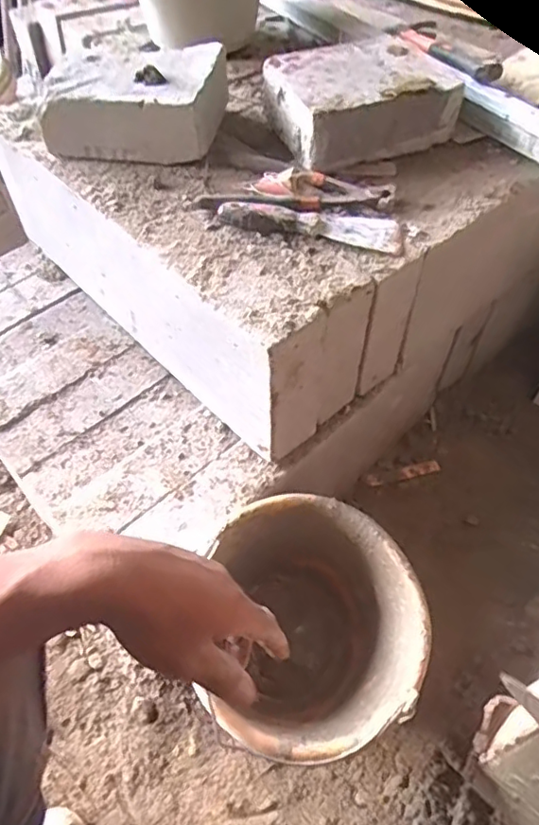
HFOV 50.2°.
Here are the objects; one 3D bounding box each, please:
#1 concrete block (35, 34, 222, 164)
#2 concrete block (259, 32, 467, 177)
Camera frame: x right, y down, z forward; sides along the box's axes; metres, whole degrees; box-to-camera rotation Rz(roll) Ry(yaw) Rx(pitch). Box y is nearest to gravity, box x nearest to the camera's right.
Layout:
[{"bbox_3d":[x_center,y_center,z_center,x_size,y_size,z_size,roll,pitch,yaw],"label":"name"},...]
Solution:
[{"bbox_3d":[-0.162,-0.376,0.700,0.199,0.083,0.148,8,53,6],"label":"concrete block"},{"bbox_3d":[0.109,-0.382,0.709,0.202,0.076,0.157,-19,55,-14],"label":"concrete block"}]

